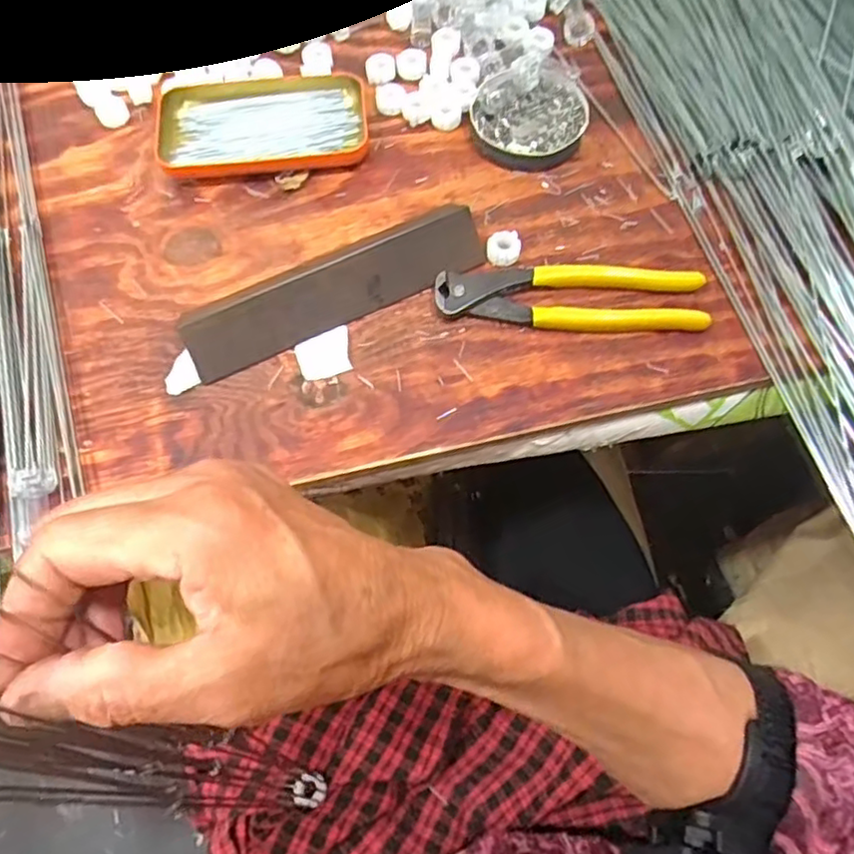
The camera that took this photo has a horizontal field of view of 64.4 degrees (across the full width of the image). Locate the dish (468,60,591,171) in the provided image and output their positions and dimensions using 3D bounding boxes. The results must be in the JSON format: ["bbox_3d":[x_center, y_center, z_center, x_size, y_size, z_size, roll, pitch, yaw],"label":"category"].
[{"bbox_3d":[0.073,-0.220,0.482,0.082,0.014,0.082,0,67,1],"label":"dish"}]

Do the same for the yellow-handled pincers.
[{"bbox_3d":[0.090,-0.083,0.423,0.163,0.017,0.047,7,68,4],"label":"yellow-handled pincers"}]

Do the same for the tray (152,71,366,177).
[{"bbox_3d":[-0.114,-0.216,0.477,0.143,0.013,0.076,-4,67,-1],"label":"tray"}]

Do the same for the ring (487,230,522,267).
[{"bbox_3d":[0.050,-0.117,0.442,0.022,0.009,0.022,0,67,1],"label":"ring"}]

